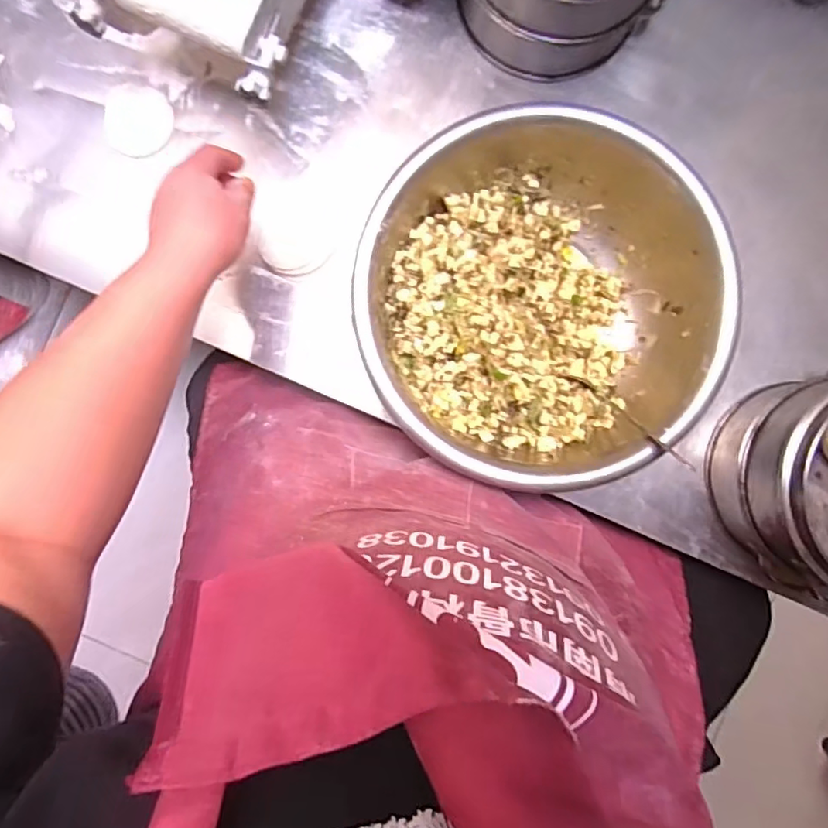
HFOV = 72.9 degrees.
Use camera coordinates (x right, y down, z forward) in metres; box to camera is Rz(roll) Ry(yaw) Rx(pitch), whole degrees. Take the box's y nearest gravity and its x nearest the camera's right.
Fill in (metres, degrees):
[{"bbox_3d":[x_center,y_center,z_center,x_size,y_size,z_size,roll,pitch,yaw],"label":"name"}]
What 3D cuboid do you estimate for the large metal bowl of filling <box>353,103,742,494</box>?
[{"bbox_3d":[0.111,-0.099,0.530,0.308,0.119,0.290,2,89,-1],"label":"large metal bowl of filling"}]

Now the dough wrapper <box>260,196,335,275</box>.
[{"bbox_3d":[-0.119,-0.181,0.575,0.074,0.008,0.077,10,89,-1],"label":"dough wrapper"}]

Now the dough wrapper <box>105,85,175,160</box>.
[{"bbox_3d":[-0.284,-0.301,0.576,0.067,0.007,0.076,17,89,-1],"label":"dough wrapper"}]

